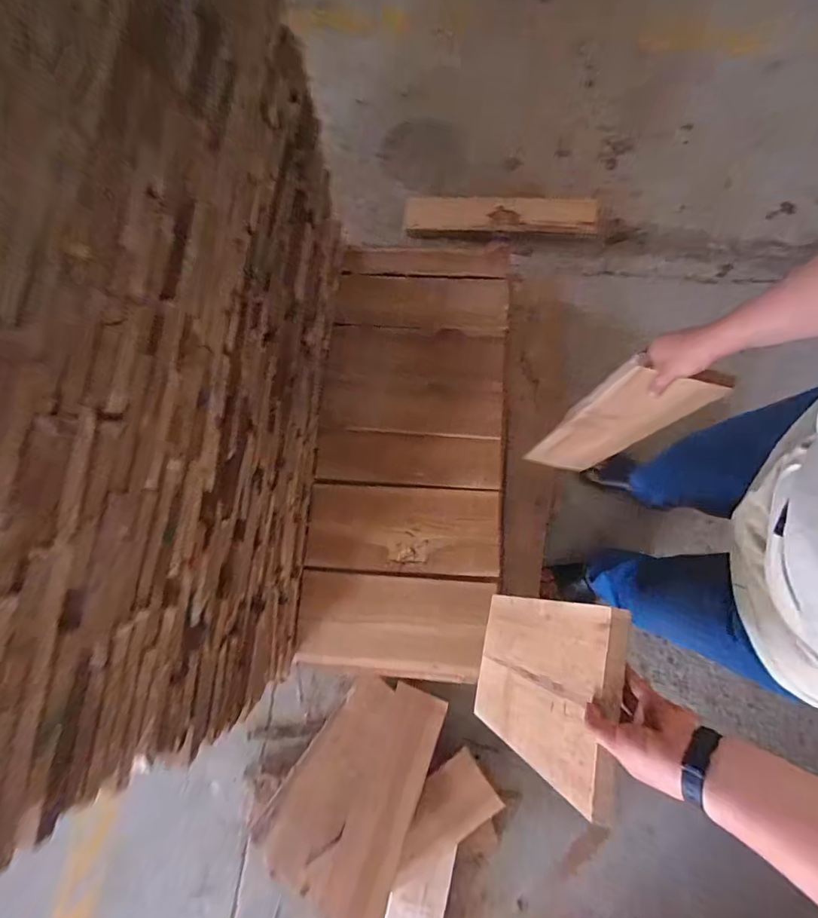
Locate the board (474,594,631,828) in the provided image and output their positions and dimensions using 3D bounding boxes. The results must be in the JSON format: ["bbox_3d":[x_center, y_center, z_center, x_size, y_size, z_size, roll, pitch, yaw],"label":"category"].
[{"bbox_3d":[0.195,0.339,0.721,0.025,0.493,0.225,15,72,-4],"label":"board"}]

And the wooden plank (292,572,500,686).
[{"bbox_3d":[-0.035,0.390,1.075,0.439,0.026,0.223,3,77,2],"label":"wooden plank"}]

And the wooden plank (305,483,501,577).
[{"bbox_3d":[-0.011,0.172,1.136,0.463,0.033,0.208,3,77,2],"label":"wooden plank"}]

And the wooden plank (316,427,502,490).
[{"bbox_3d":[0.000,-0.004,1.177,0.462,0.033,0.138,3,77,2],"label":"wooden plank"}]

